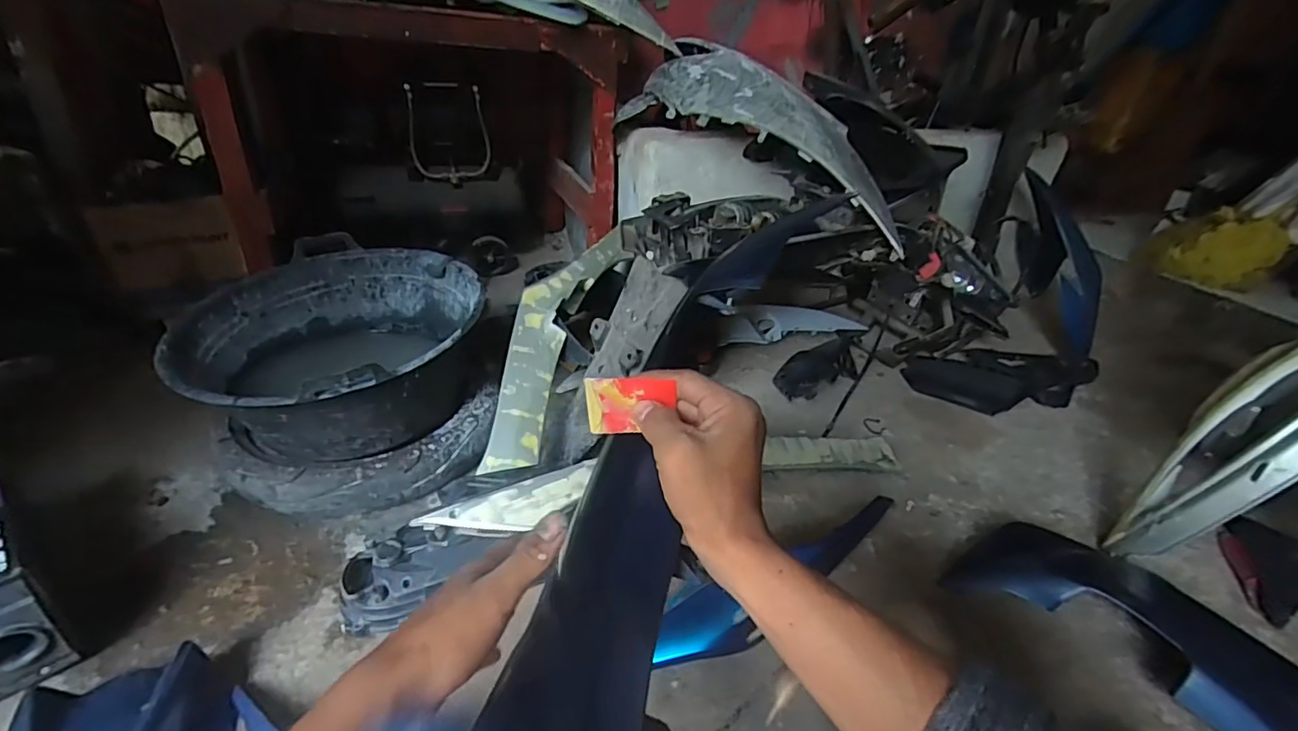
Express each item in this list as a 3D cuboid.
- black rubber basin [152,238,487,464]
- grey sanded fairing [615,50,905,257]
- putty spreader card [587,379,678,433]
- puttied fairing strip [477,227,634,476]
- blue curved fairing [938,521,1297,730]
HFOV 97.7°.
[{"bbox_3d":[-0.529,-0.029,0.976,0.474,0.212,0.441,5,31,-3],"label":"black rubber basin"},{"bbox_3d":[0.222,-0.447,1.069,0.153,0.169,0.678,-22,53,-39],"label":"grey sanded fairing"},{"bbox_3d":[-0.013,0.027,0.370,0.055,0.041,0.008,1,32,1],"label":"putty spreader card"},{"bbox_3d":[-0.175,-0.082,1.066,0.142,0.034,0.663,26,46,-7],"label":"puttied fairing strip"},{"bbox_3d":[0.685,0.394,0.683,0.282,0.084,0.566,-11,35,-27],"label":"blue curved fairing"}]

